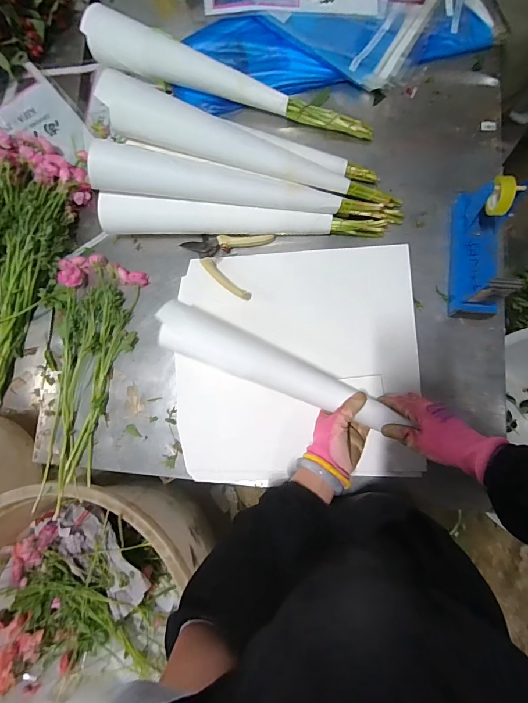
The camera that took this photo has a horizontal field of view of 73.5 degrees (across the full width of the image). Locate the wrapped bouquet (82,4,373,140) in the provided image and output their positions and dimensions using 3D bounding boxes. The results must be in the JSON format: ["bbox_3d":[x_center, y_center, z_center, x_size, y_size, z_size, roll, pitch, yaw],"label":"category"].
[{"bbox_3d":[-0.066,-0.495,0.628,0.536,0.079,0.075,21,87,10],"label":"wrapped bouquet"}]

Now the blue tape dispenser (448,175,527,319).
[{"bbox_3d":[0.337,-0.160,0.534,0.073,0.111,0.202,5,84,8],"label":"blue tape dispenser"}]

